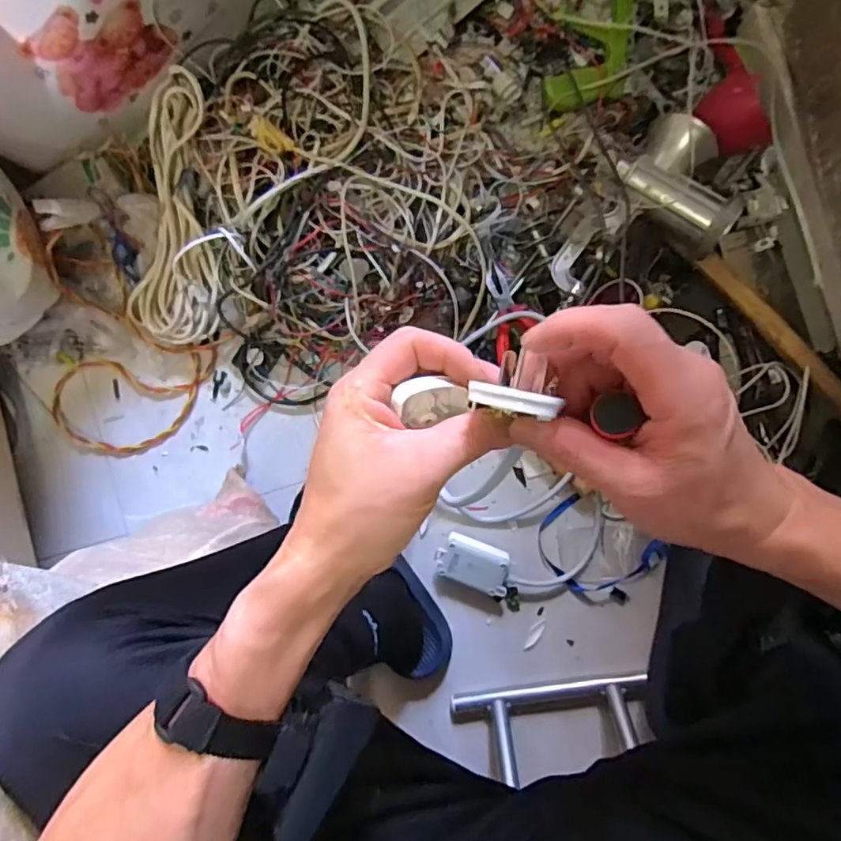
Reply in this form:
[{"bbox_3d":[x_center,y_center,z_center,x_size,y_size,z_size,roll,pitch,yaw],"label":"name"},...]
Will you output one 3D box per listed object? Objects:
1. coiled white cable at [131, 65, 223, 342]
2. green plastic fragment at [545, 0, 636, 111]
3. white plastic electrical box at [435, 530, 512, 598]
[{"bbox_3d":[-0.300,-0.249,0.709,0.118,0.046,0.310,8,109,5],"label":"coiled white cable"},{"bbox_3d":[0.202,-0.454,0.682,0.089,0.019,0.166,11,97,19],"label":"green plastic fragment"},{"bbox_3d":[0.066,0.176,0.721,0.090,0.032,0.059,20,91,5],"label":"white plastic electrical box"}]

